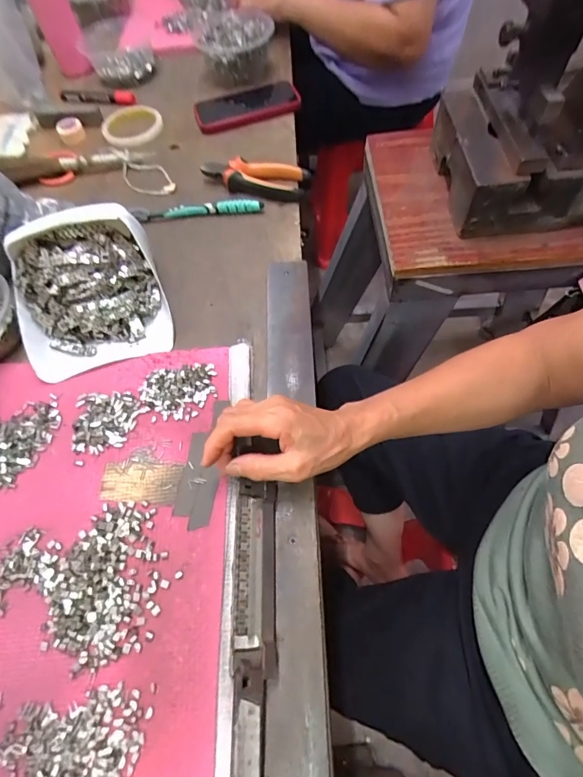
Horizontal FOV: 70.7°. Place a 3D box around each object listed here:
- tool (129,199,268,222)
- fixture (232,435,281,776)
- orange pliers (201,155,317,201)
[{"bbox_3d":[-0.127,-0.242,0.559,0.175,0.018,0.013,-5,62,1],"label":"tool"},{"bbox_3d":[-0.028,0.202,0.300,0.030,0.013,0.269,-2,61,3],"label":"fixture"},{"bbox_3d":[-0.052,-0.293,0.572,0.152,0.031,0.053,12,63,10],"label":"orange pliers"}]

